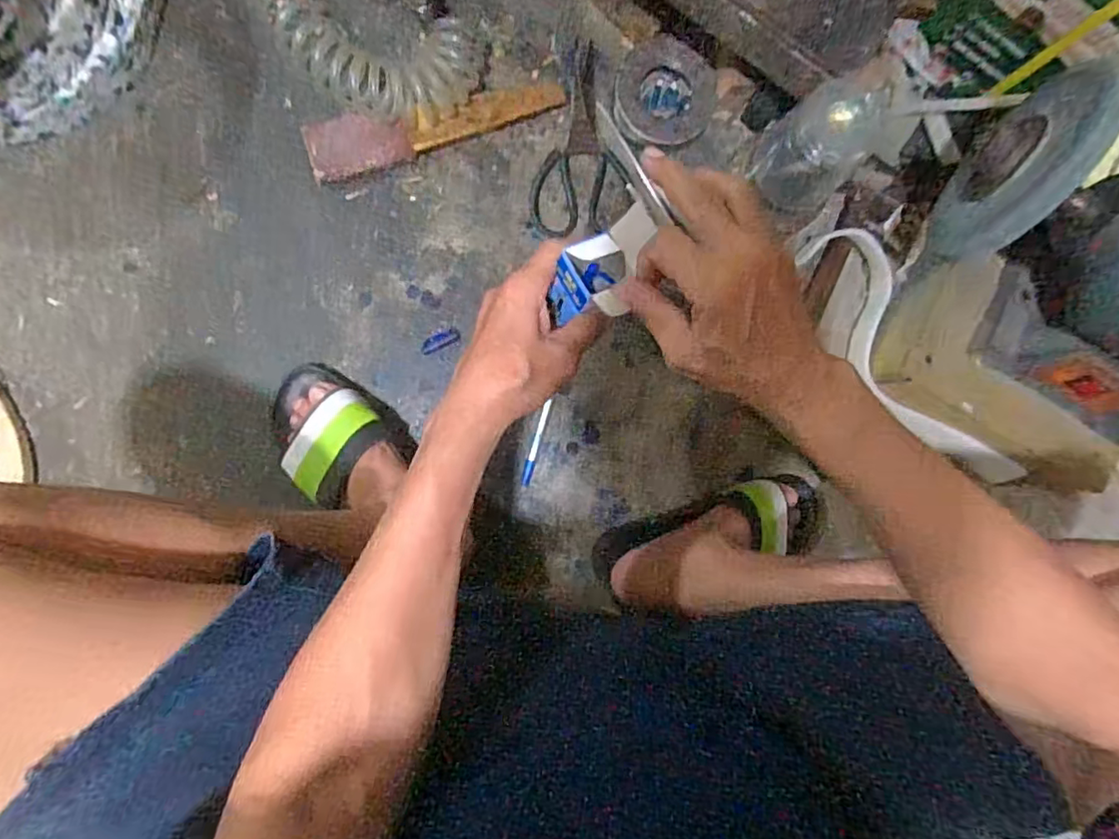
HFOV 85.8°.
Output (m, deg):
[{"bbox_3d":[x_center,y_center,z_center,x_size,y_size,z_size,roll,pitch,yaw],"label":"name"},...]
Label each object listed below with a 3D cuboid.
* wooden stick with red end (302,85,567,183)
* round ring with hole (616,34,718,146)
[{"bbox_3d":[-0.122,-0.304,0.621,0.267,0.030,0.048,-18,92,-6],"label":"wooden stick with red end"},{"bbox_3d":[0.115,-0.355,0.645,0.104,0.030,0.098,0,90,-6],"label":"round ring with hole"}]

